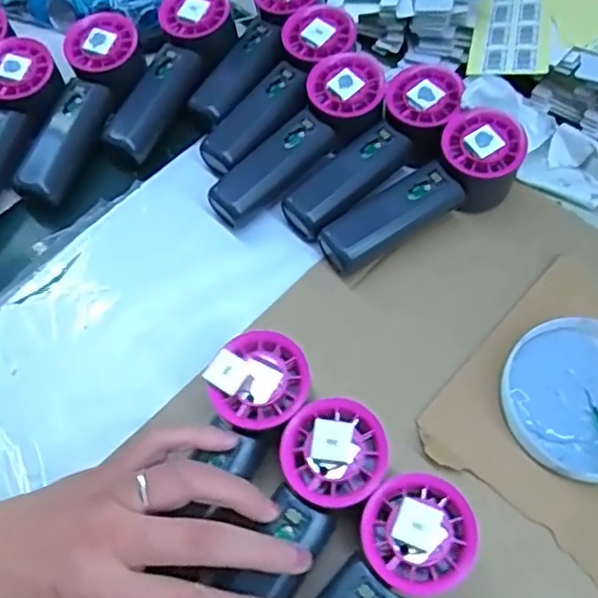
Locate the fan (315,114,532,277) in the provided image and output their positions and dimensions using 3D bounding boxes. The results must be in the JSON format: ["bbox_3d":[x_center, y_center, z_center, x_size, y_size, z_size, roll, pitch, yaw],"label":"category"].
[{"bbox_3d":[0.087,-0.071,0.436,0.151,0.054,0.053,-32,67,-16],"label":"fan"}]

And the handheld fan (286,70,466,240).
[{"bbox_3d":[0.058,-0.103,0.454,0.059,0.052,0.154,40,68,18],"label":"handheld fan"}]

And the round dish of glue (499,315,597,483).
[{"bbox_3d":[0.178,0.062,0.386,0.097,0.019,0.098,0,62,-1],"label":"round dish of glue"}]

